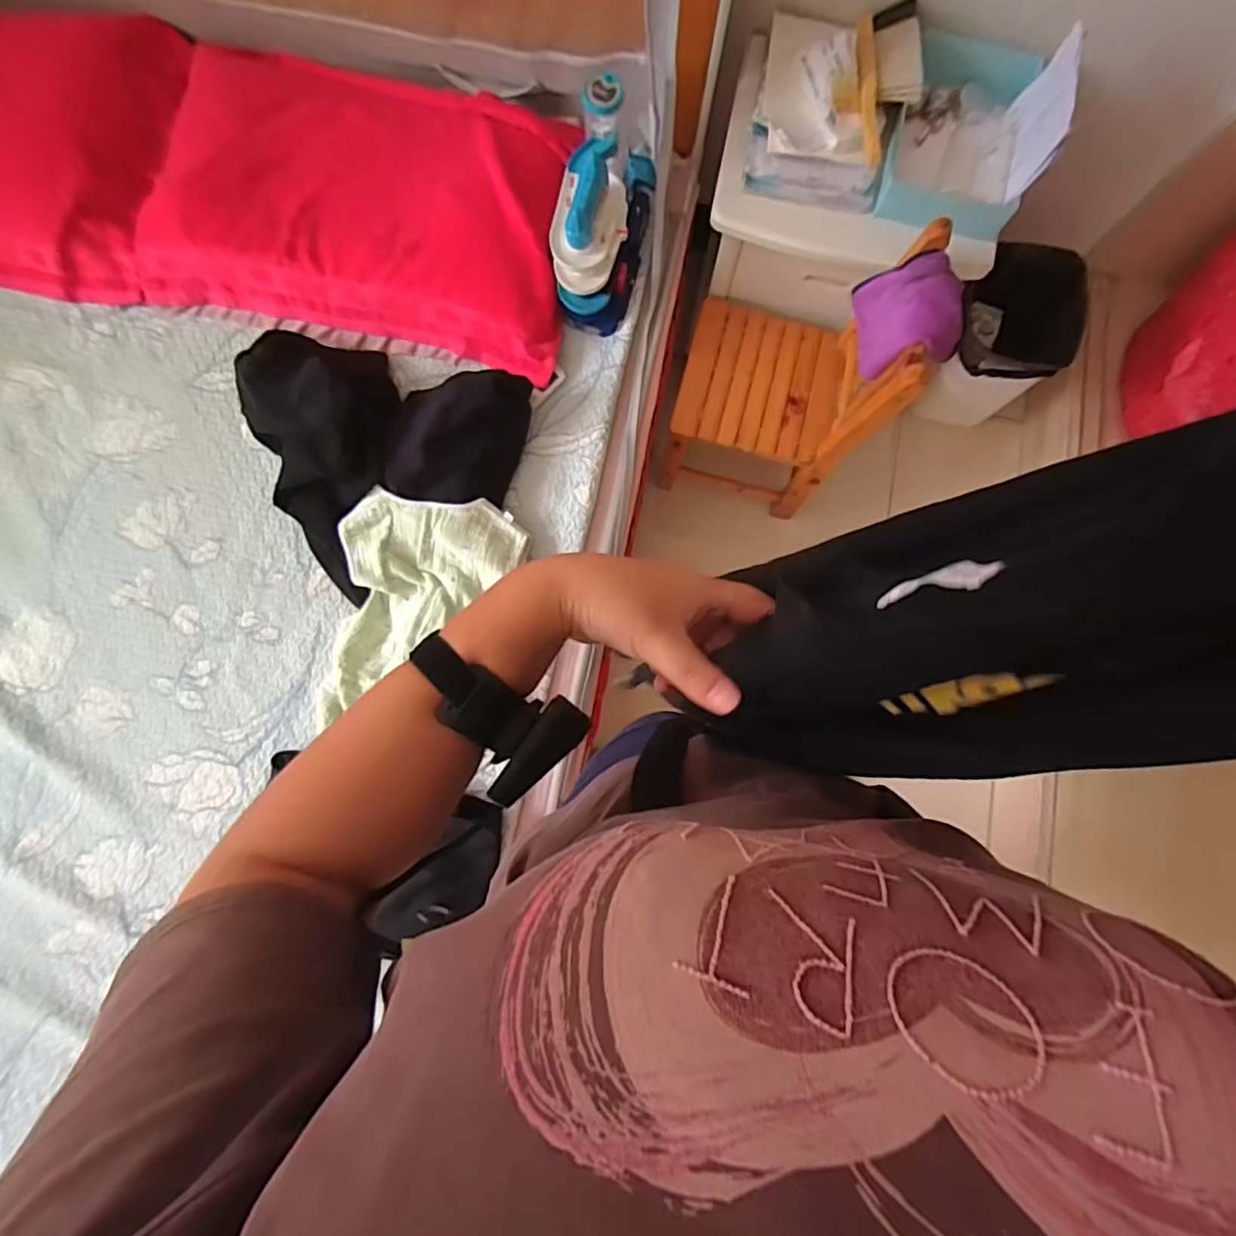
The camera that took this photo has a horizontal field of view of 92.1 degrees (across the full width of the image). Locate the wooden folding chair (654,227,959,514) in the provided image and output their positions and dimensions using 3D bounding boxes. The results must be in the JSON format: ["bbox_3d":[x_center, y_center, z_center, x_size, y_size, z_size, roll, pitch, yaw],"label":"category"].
[{"bbox_3d":[0.279,-0.415,1.100,0.318,0.507,0.282,15,80,1],"label":"wooden folding chair"}]

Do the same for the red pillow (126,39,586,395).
[{"bbox_3d":[-0.415,-0.685,0.995,0.698,0.108,0.423,13,80,1],"label":"red pillow"}]

